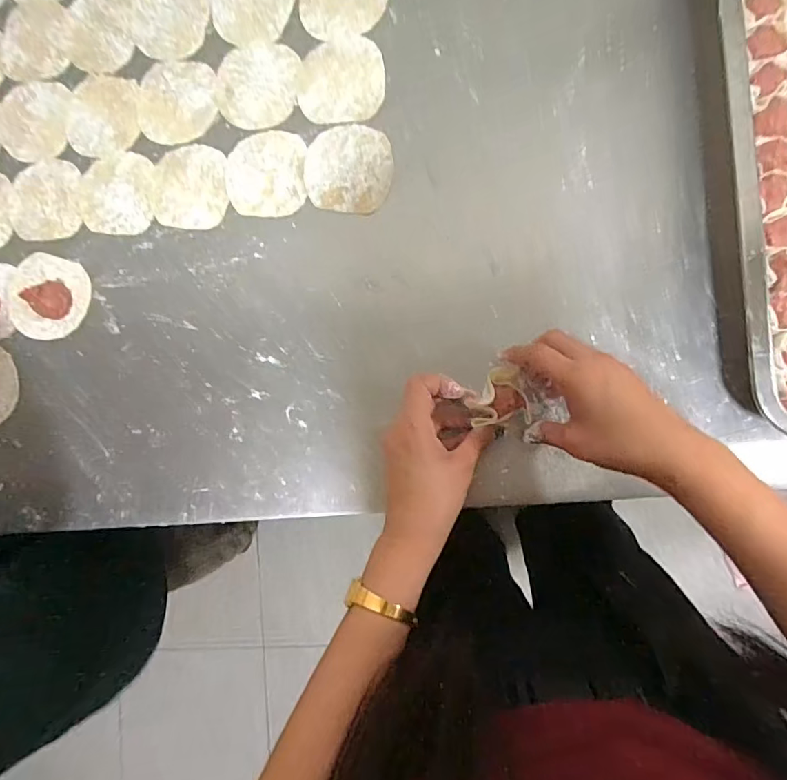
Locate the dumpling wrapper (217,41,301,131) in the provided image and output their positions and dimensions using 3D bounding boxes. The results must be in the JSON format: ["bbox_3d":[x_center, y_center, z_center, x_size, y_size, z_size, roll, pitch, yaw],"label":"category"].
[{"bbox_3d":[-0.127,-0.284,0.466,0.077,0.004,0.082,0,87,6],"label":"dumpling wrapper"}]

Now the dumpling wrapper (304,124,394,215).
[{"bbox_3d":[-0.040,-0.198,0.443,0.078,0.004,0.075,0,87,6],"label":"dumpling wrapper"}]

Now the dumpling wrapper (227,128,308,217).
[{"bbox_3d":[-0.117,-0.199,0.460,0.074,0.004,0.078,0,87,6],"label":"dumpling wrapper"}]

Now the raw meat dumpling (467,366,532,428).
[{"bbox_3d":[0.082,0.006,0.400,0.046,0.026,0.046,-13,86,6],"label":"raw meat dumpling"}]

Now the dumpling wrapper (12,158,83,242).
[{"bbox_3d":[-0.339,-0.186,0.488,0.071,0.004,0.079,-4,86,6],"label":"dumpling wrapper"}]

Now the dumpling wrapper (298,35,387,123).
[{"bbox_3d":[-0.048,-0.282,0.454,0.079,0.004,0.079,0,87,6],"label":"dumpling wrapper"}]

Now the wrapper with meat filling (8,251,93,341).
[{"bbox_3d":[-0.335,-0.090,0.471,0.082,0.019,0.078,0,87,6],"label":"wrapper with meat filling"}]

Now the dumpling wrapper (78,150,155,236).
[{"bbox_3d":[-0.264,-0.187,0.478,0.078,0.004,0.076,0,87,6],"label":"dumpling wrapper"}]

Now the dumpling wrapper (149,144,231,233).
[{"bbox_3d":[-0.192,-0.191,0.468,0.074,0.004,0.080,0,87,6],"label":"dumpling wrapper"}]

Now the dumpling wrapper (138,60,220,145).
[{"bbox_3d":[-0.206,-0.275,0.475,0.079,0.004,0.079,-5,86,6],"label":"dumpling wrapper"}]

